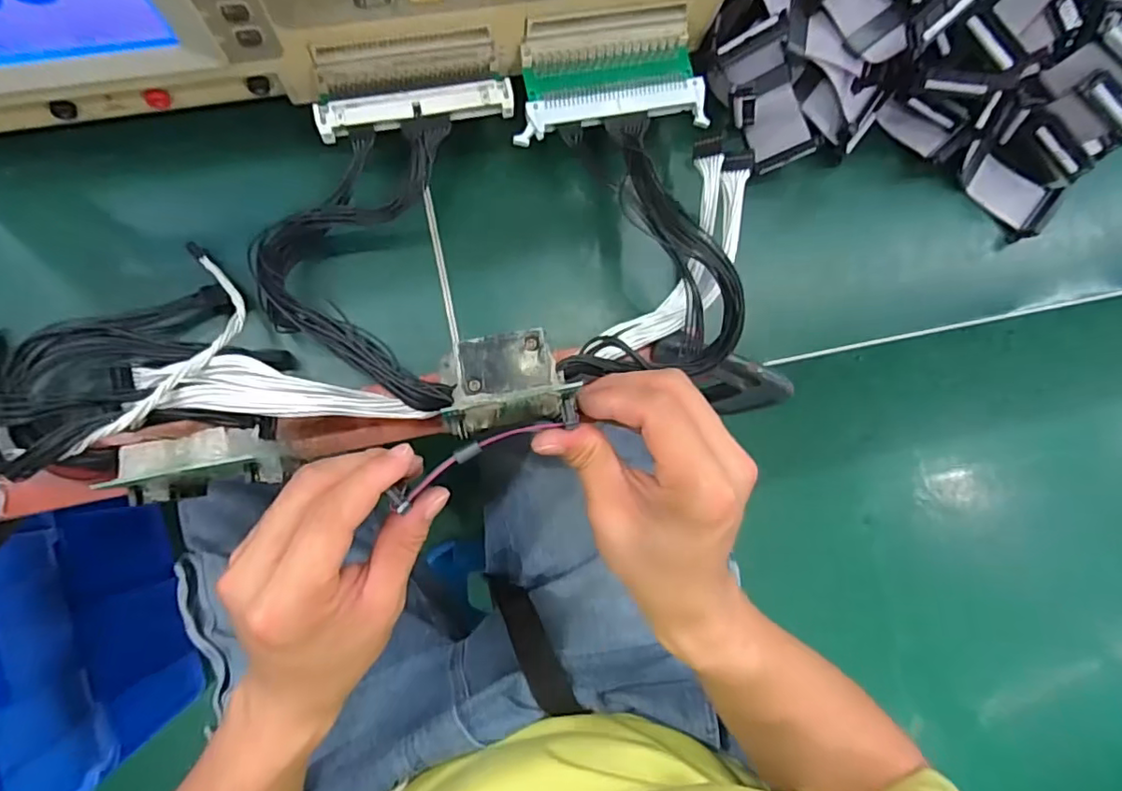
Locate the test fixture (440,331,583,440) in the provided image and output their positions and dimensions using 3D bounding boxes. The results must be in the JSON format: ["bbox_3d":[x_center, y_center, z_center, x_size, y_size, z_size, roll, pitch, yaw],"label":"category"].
[{"bbox_3d":[-0.023,-0.006,0.267,0.059,0.023,0.040,-8,85,-8],"label":"test fixture"}]

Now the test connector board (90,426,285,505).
[{"bbox_3d":[-0.157,0.030,0.257,0.065,0.036,0.025,-9,85,-8],"label":"test connector board"}]

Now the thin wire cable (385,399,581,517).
[{"bbox_3d":[-0.035,0.026,0.274,0.094,0.015,0.013,-25,88,-7],"label":"thin wire cable"}]

